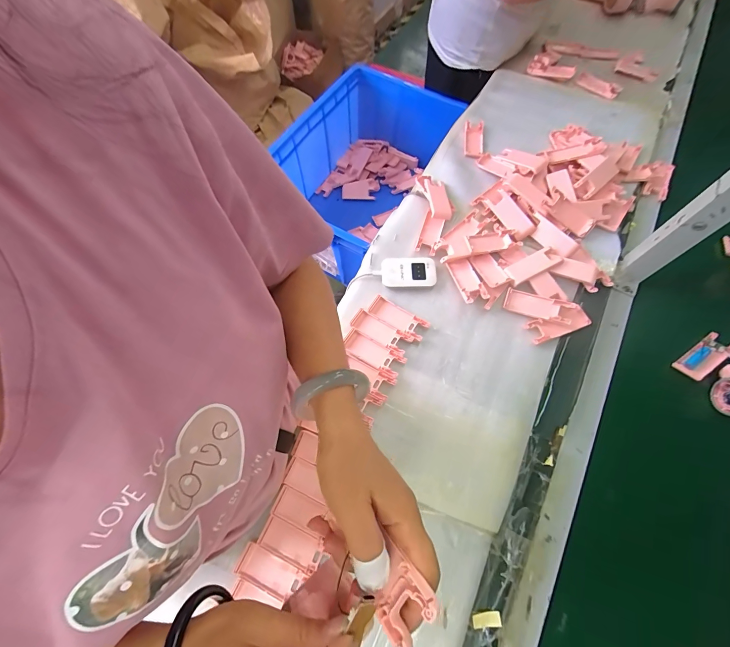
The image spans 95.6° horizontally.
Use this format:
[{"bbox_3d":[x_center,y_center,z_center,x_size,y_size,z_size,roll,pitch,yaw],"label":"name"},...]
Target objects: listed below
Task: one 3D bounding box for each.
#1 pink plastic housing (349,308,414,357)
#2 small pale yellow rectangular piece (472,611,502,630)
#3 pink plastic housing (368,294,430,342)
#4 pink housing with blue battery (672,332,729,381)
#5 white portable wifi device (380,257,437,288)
[{"bbox_3d":[0.026,0.013,0.553,0.103,0.010,0.039,30,71,11],"label":"pink plastic housing"},{"bbox_3d":[0.151,0.367,0.410,0.035,0.004,0.016,-7,63,2],"label":"small pale yellow rectangular piece"},{"bbox_3d":[0.057,-0.011,0.562,0.102,0.007,0.038,30,71,11],"label":"pink plastic housing"},{"bbox_3d":[0.549,0.052,0.535,0.092,0.020,0.040,-38,49,-7],"label":"pink housing with blue battery"},{"bbox_3d":[0.078,-0.091,0.594,0.096,0.012,0.058,2,68,0],"label":"white portable wifi device"}]

